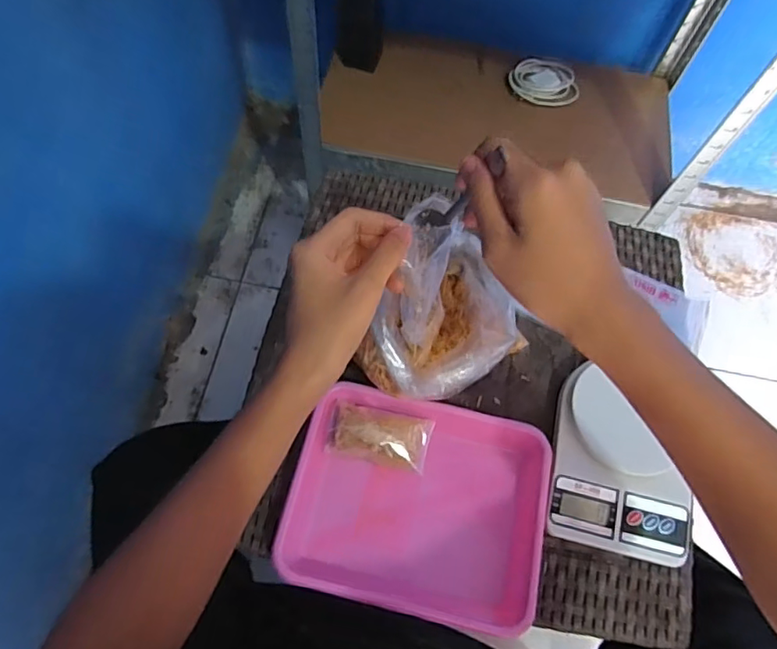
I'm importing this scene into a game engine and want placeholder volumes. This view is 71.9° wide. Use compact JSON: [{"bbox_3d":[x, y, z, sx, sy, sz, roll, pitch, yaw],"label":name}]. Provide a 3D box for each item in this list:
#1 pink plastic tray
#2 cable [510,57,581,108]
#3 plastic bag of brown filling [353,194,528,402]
[{"bbox_3d":[0.027,0.158,0.480,0.220,0.031,0.175,12,66,3],"label":"pink plastic tray"},{"bbox_3d":[0.263,-0.406,0.905,0.120,0.036,0.086,22,67,7],"label":"cable"},{"bbox_3d":[0.041,-0.010,0.453,0.131,0.144,0.119,-40,73,-17],"label":"plastic bag of brown filling"}]

